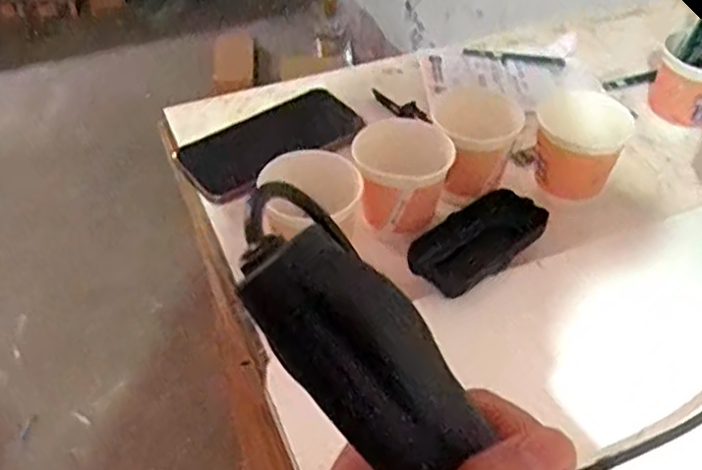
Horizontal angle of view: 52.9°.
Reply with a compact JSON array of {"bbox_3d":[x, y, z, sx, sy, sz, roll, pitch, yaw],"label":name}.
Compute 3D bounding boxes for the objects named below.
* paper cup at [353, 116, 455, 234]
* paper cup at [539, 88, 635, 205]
[{"bbox_3d":[0.038,-0.043,0.524,0.067,0.064,0.064,1,45,-1],"label":"paper cup"},{"bbox_3d":[0.178,-0.068,0.556,0.066,0.068,0.071,1,45,-1],"label":"paper cup"}]

